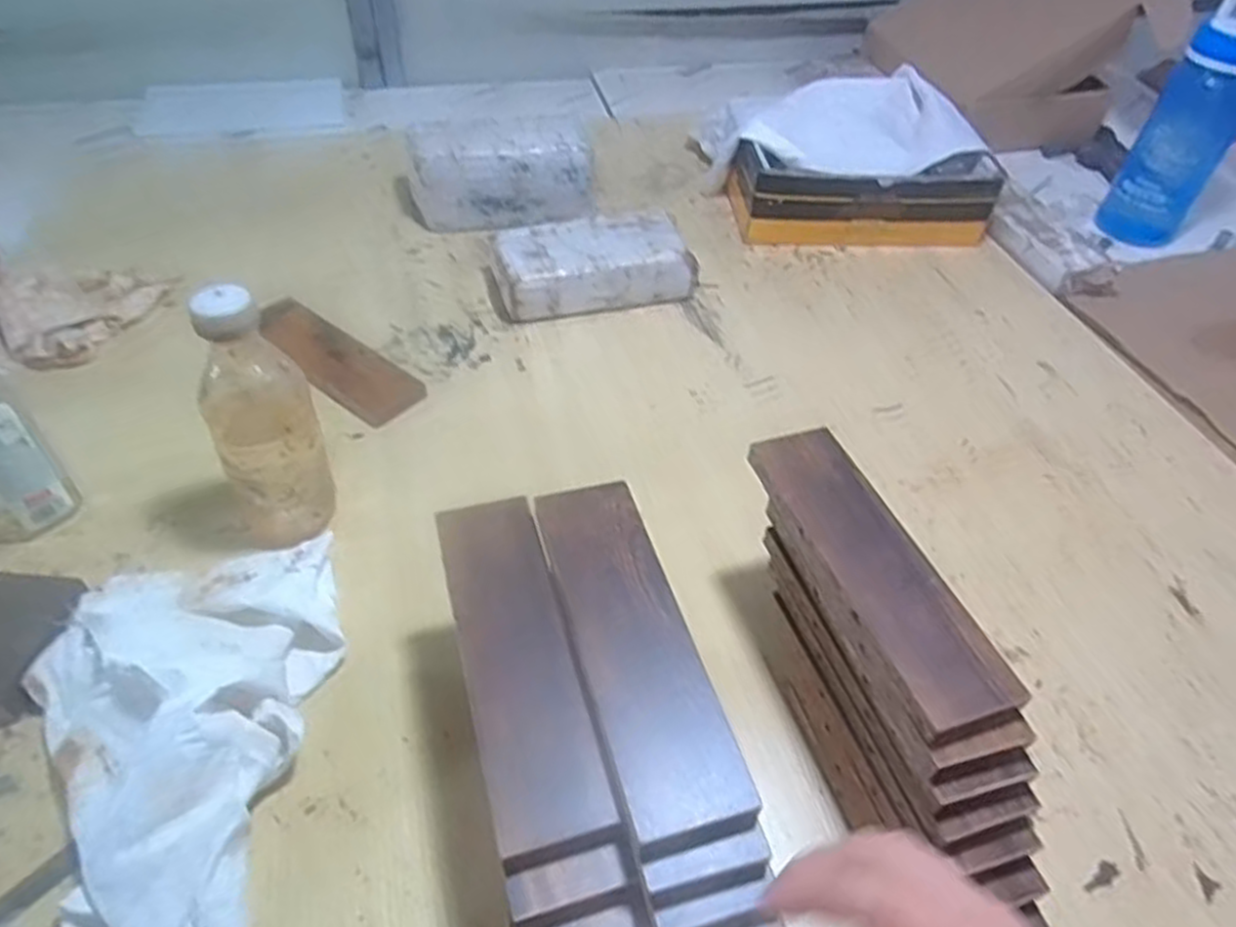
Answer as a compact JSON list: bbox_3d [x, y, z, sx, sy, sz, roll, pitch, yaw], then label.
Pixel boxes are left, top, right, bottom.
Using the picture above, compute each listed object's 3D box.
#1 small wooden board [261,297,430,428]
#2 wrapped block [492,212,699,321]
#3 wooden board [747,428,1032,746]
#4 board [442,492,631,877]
[{"bbox_3d":[-0.287,-0.106,0.774,0.222,0.011,0.071,32,52,24],"label":"small wooden board"},{"bbox_3d":[-0.028,-0.217,0.864,0.207,0.068,0.102,-8,47,-12],"label":"wrapped block"},{"bbox_3d":[0.153,0.058,0.471,0.060,0.016,0.211,-13,48,-15],"label":"wooden board"},{"bbox_3d":[-0.055,0.104,0.431,0.059,0.008,0.207,-10,48,-14],"label":"board"}]

